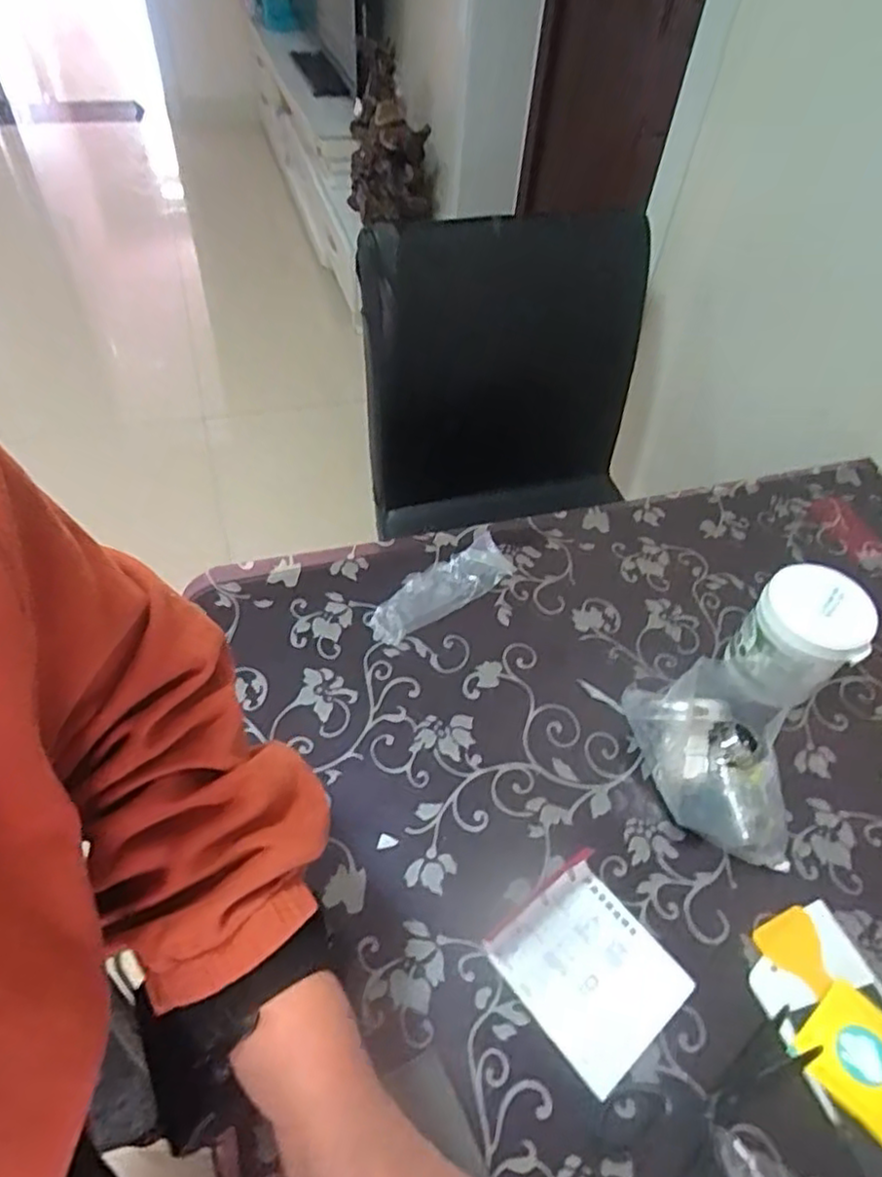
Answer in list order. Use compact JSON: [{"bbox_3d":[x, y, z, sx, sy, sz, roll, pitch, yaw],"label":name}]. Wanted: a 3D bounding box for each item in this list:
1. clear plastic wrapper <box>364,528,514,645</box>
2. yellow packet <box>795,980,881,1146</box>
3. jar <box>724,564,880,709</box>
[{"bbox_3d":[-0.001,0.000,0.645,0.153,0.017,0.053,-33,61,-28],"label":"clear plastic wrapper"},{"bbox_3d":[0.267,0.297,0.432,0.067,0.017,0.062,-33,61,-28],"label":"yellow packet"},{"bbox_3d":[0.296,0.049,0.576,0.081,0.110,0.081,3,51,-4],"label":"jar"}]

